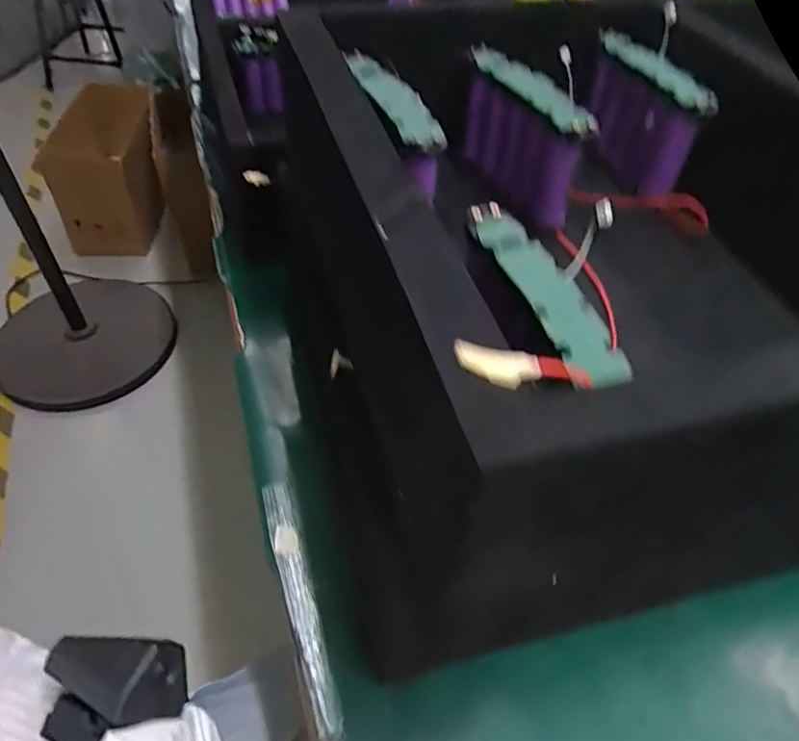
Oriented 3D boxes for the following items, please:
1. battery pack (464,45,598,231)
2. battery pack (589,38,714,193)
[{"bbox_3d":[0.078,-0.151,0.381,0.022,0.069,0.102,-18,52,-18],"label":"battery pack"},{"bbox_3d":[0.170,-0.177,0.418,0.026,0.077,0.099,-10,50,-12],"label":"battery pack"}]

